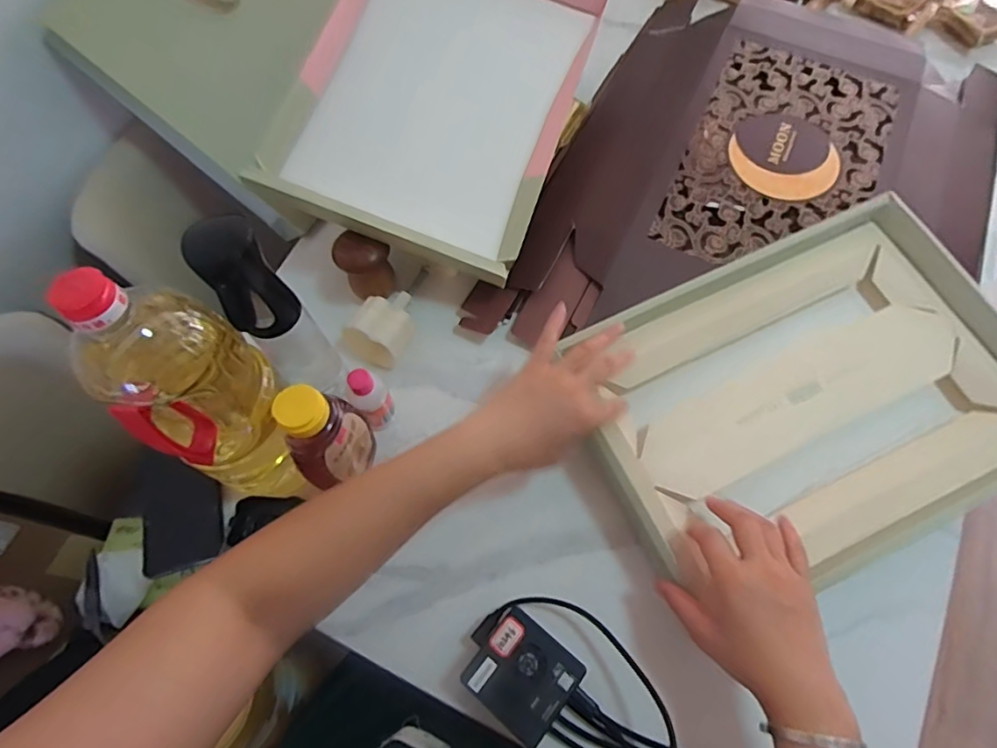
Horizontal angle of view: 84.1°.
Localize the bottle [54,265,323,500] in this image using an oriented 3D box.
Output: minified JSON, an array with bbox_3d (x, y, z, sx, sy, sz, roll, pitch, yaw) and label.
[{"bbox_3d":[-0.238,0.019,0.454,0.103,0.273,0.102,-1,64,2],"label":"bottle"}]

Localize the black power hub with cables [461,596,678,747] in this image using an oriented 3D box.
[{"bbox_3d":[0.086,0.276,0.442,0.237,0.058,0.105,36,71,17],"label":"black power hub with cables"}]

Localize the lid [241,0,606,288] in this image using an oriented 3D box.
[{"bbox_3d":[-0.060,-0.365,0.685,0.302,0.081,0.479,21,72,-8],"label":"lid"}]

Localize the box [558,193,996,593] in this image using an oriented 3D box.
[{"bbox_3d":[0.290,0.018,0.518,0.384,0.055,0.279,-23,66,-9],"label":"box"}]

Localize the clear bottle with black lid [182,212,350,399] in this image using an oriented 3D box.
[{"bbox_3d":[-0.199,-0.042,0.508,0.058,0.235,0.059,-35,68,-14],"label":"clear bottle with black lid"}]

